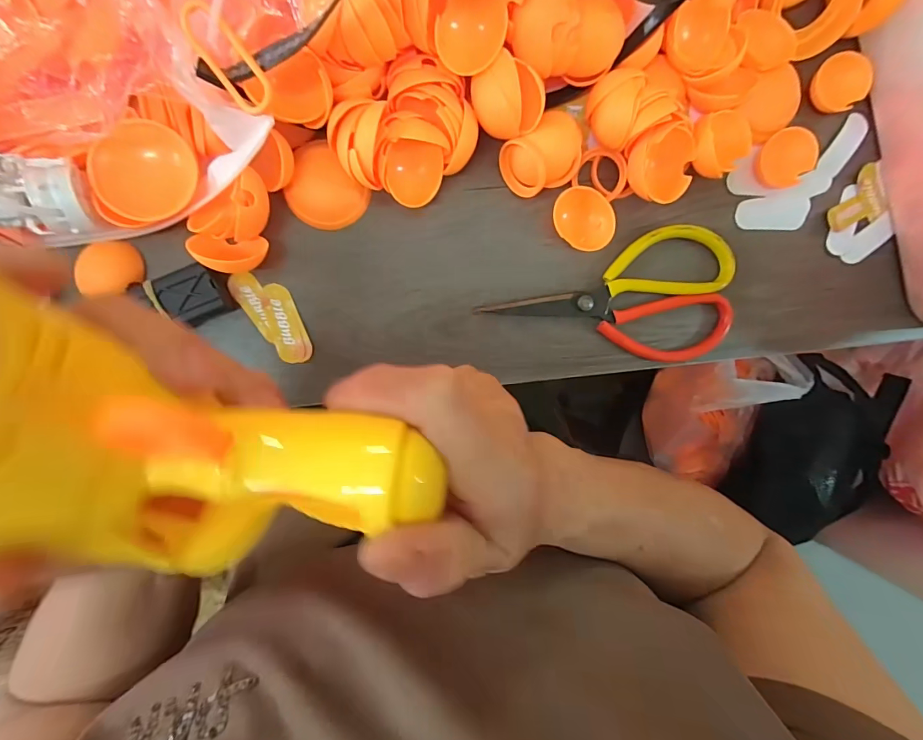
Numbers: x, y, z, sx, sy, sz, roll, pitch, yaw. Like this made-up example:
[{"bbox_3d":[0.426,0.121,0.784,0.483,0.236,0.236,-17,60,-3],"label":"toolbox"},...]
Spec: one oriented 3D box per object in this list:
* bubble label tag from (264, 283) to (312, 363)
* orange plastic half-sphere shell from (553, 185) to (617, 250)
[{"bbox_3d":[-0.114,-0.030,0.266,0.020,0.004,0.052,-15,96,-4],"label":"bubble label tag"},{"bbox_3d":[0.081,-0.100,0.270,0.043,0.013,0.032,39,91,-8],"label":"orange plastic half-sphere shell"}]

